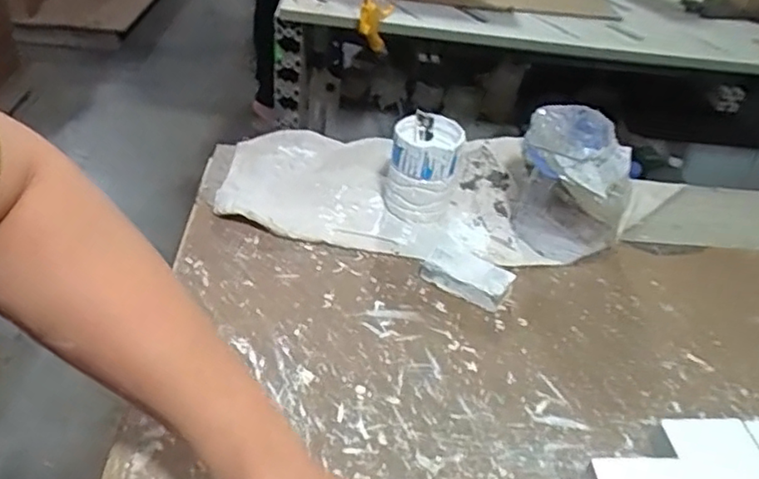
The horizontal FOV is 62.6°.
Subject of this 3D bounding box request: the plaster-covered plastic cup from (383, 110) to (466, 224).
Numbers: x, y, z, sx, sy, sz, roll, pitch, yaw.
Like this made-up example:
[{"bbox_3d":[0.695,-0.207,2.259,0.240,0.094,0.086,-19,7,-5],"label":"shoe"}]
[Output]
[{"bbox_3d":[0.040,-0.069,0.595,0.063,0.079,0.064,12,39,6],"label":"plaster-covered plastic cup"}]

